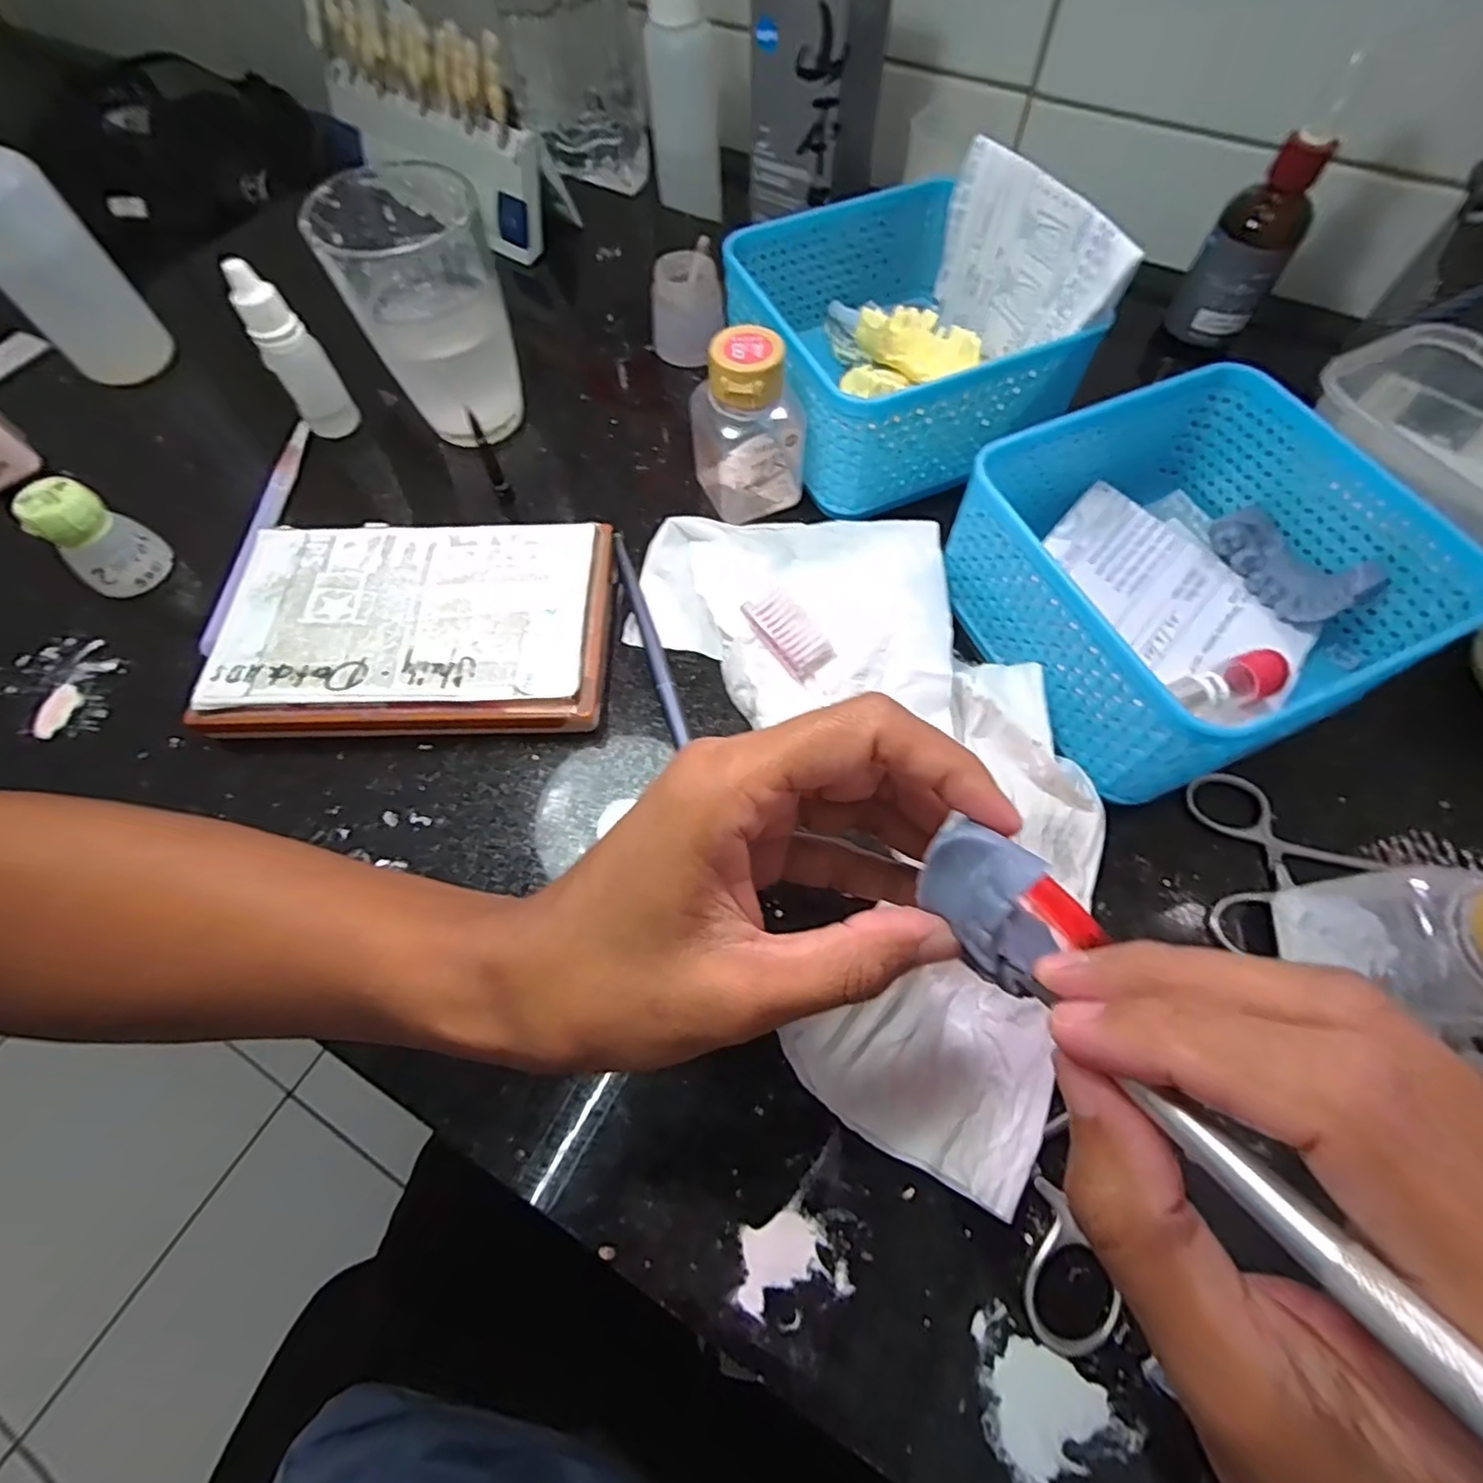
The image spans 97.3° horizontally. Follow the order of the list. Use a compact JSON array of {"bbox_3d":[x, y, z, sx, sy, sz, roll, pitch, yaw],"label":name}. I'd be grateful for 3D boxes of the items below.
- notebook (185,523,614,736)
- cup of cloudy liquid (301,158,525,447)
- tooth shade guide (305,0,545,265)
[{"bbox_3d":[-0.131,-0.046,0.268,0.148,0.023,0.093,-3,64,0],"label":"notebook"},{"bbox_3d":[-0.141,-0.201,0.303,0.061,0.093,0.078,-19,66,-8],"label":"cup of cloudy liquid"},{"bbox_3d":[-0.189,-0.369,0.390,0.172,0.089,0.032,33,48,14],"label":"tooth shade guide"}]

